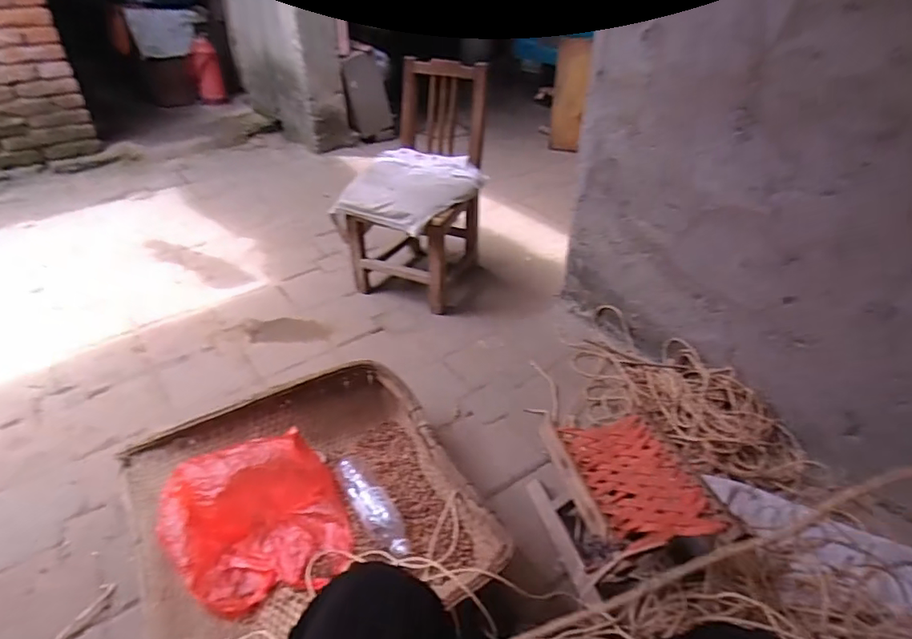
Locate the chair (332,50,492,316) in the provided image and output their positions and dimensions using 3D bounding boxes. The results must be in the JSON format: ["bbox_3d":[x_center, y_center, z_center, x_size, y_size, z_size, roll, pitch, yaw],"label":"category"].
[{"bbox_3d":[-0.125,-0.381,1.562,0.353,0.582,0.399,15,41,20],"label":"chair"}]

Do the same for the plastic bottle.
[{"bbox_3d":[-0.159,0.332,0.988,0.065,0.050,0.253,-23,42,-25],"label":"plastic bottle"}]

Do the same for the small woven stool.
[{"bbox_3d":[0.291,0.324,0.924,0.248,0.182,0.280,-8,38,-8],"label":"small woven stool"}]

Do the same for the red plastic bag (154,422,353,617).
[{"bbox_3d":[-0.353,0.339,0.939,0.300,0.115,0.279,-14,39,-15],"label":"red plastic bag"}]

